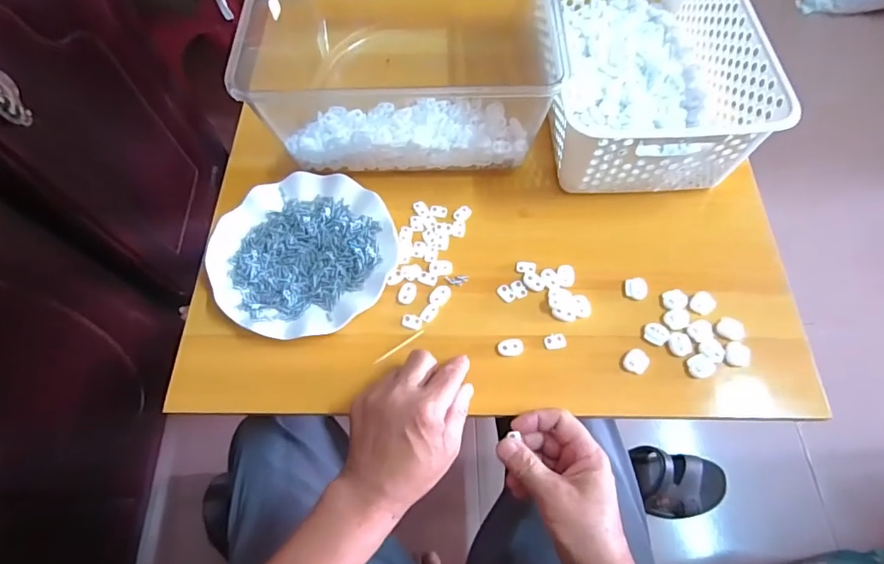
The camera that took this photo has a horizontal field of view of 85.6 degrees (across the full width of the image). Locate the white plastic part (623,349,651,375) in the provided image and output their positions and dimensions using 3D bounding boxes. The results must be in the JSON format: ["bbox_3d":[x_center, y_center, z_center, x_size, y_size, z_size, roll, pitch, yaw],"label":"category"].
[{"bbox_3d":[0.179,0.073,0.438,0.021,0.010,0.021,-1,64,1],"label":"white plastic part"}]

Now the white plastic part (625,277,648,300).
[{"bbox_3d":[0.192,0.007,0.474,0.020,0.012,0.022,-2,64,1],"label":"white plastic part"}]

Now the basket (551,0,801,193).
[{"bbox_3d":[0.220,-0.244,0.535,0.190,0.117,0.304,-2,64,1],"label":"basket"}]

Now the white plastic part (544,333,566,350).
[{"bbox_3d":[0.108,0.057,0.455,0.020,0.005,0.014,1,64,2],"label":"white plastic part"}]

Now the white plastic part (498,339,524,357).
[{"bbox_3d":[0.066,0.062,0.453,0.024,0.004,0.016,0,64,2],"label":"white plastic part"}]

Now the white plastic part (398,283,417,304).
[{"bbox_3d":[-0.034,0.011,0.476,0.017,0.004,0.022,12,65,8],"label":"white plastic part"}]

